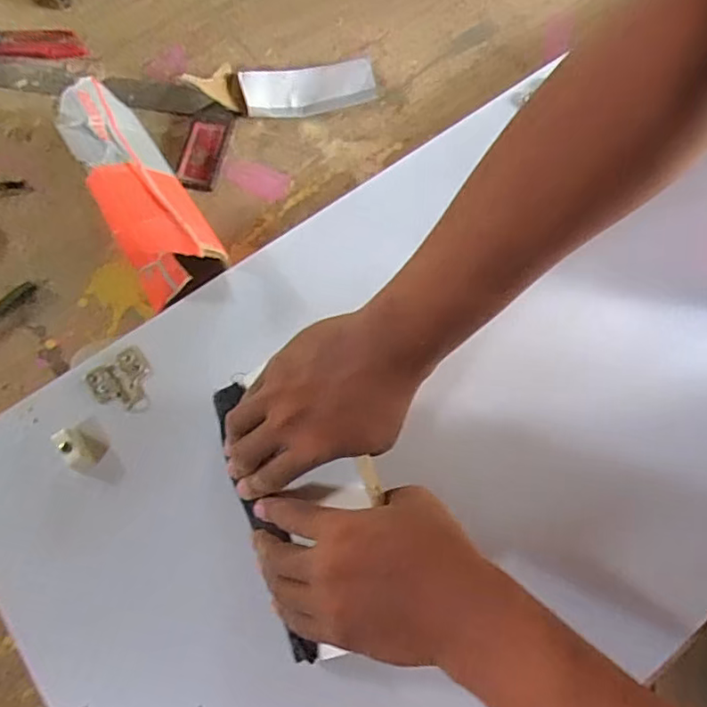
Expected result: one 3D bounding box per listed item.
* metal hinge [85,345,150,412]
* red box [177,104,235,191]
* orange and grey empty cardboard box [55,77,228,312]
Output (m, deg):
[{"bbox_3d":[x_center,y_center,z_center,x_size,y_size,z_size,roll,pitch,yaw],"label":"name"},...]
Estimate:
[{"bbox_3d":[-0.197,0.026,0.481,0.050,0.006,0.054,-31,75,-13],"label":"metal hinge"},{"bbox_3d":[-0.154,-0.212,0.583,0.040,0.012,0.096,11,70,5],"label":"red box"},{"bbox_3d":[-0.196,-0.153,0.519,0.077,0.102,0.214,-29,72,-9],"label":"orange and grey empty cardboard box"}]

